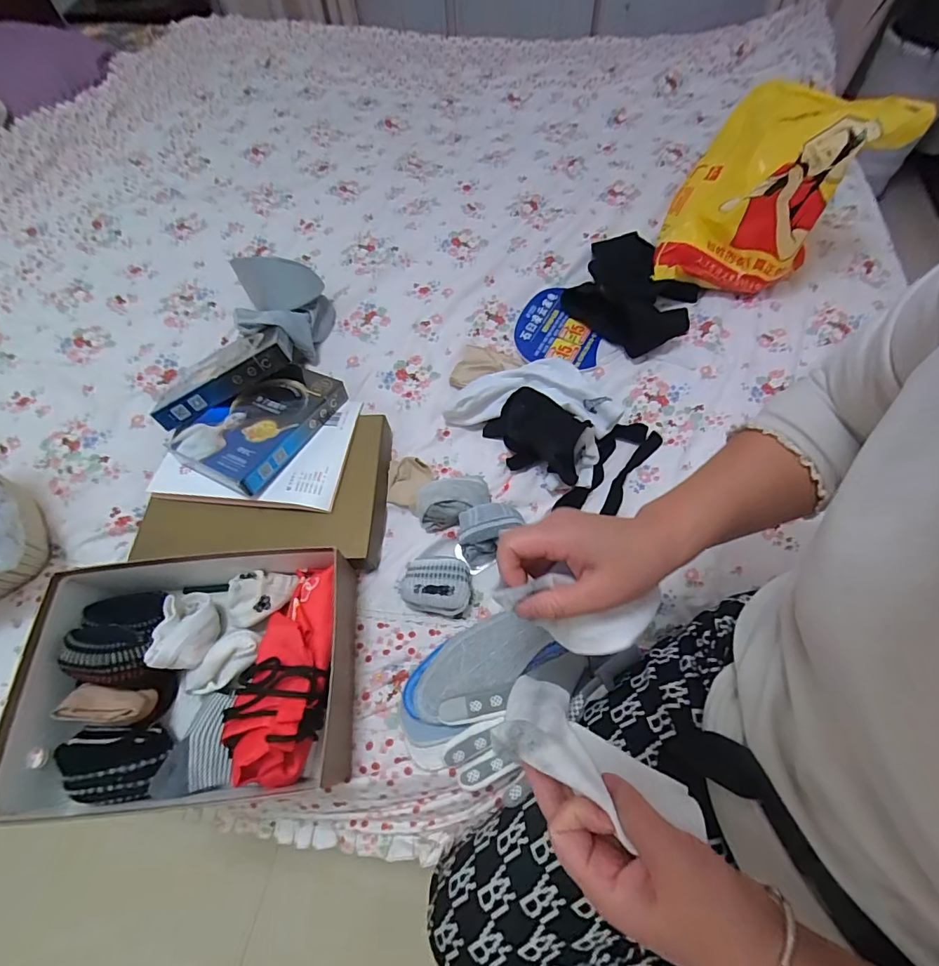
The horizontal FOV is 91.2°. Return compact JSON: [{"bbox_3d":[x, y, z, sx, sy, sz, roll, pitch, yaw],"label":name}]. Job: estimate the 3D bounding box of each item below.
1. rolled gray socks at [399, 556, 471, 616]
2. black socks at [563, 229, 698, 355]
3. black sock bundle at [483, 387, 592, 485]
[{"bbox_3d":[-0.041,0.118,0.535,0.082,0.034,0.059,5,64,5],"label":"rolled gray socks"},{"bbox_3d":[0.260,-0.312,0.729,0.207,0.028,0.210,-42,69,-16],"label":"black socks"},{"bbox_3d":[0.089,-0.064,0.600,0.147,0.058,0.090,34,70,17],"label":"black sock bundle"}]

